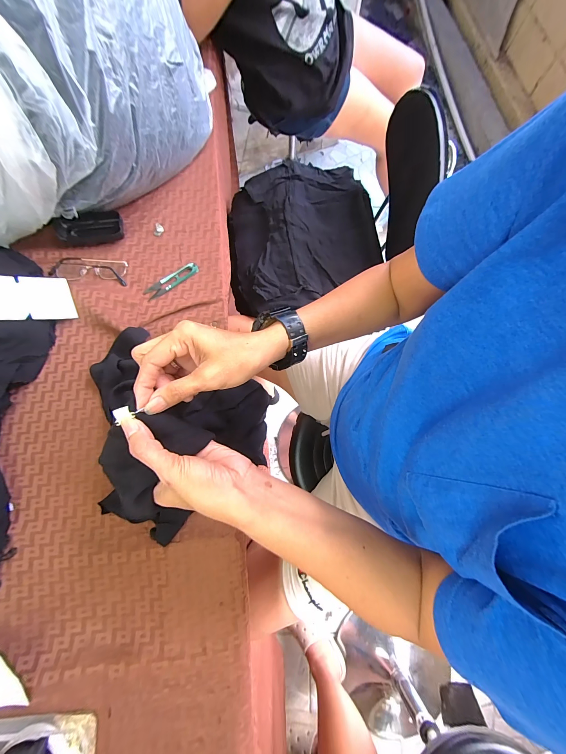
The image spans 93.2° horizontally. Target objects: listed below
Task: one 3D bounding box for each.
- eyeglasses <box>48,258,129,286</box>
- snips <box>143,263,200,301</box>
[{"bbox_3d":[-0.340,-0.190,0.462,0.129,0.023,0.046,3,77,1],"label":"eyeglasses"},{"bbox_3d":[-0.197,-0.170,0.472,0.102,0.005,0.026,-35,79,-8],"label":"snips"}]

